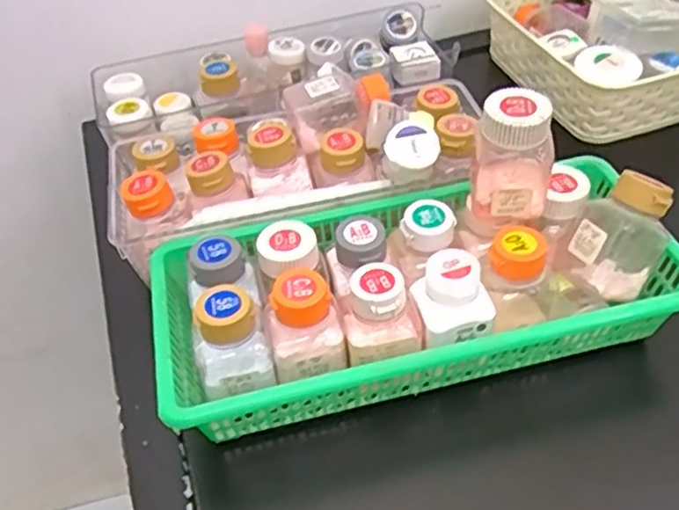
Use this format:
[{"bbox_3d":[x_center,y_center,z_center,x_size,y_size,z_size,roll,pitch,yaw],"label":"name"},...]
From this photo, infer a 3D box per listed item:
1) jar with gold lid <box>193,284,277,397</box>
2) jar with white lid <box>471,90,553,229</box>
[{"bbox_3d":[-0.060,0.046,0.371,0.039,0.051,0.040,-15,46,-10],"label":"jar with gold lid"},{"bbox_3d":[0.098,-0.050,0.383,0.043,0.086,0.040,-2,45,2],"label":"jar with white lid"}]

